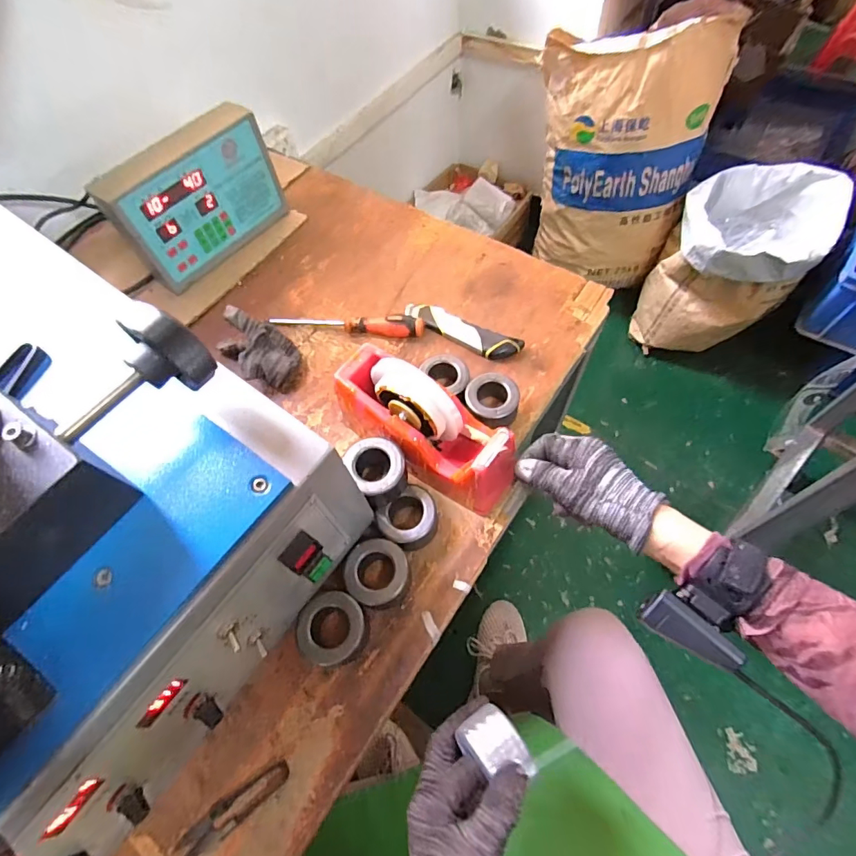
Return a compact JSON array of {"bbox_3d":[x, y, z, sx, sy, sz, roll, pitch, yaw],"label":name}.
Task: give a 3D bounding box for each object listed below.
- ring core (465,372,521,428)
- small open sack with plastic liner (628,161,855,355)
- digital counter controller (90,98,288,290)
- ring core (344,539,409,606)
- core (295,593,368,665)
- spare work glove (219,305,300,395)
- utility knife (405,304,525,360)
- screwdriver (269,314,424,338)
[{"bbox_3d":[0.074,-0.030,0.532,0.060,0.033,0.062,-2,61,3],"label":"ring core"},{"bbox_3d":[0.794,-0.432,1.223,0.311,0.368,0.354,32,68,19],"label":"small open sack with plastic liner"},{"bbox_3d":[-0.319,-0.319,0.641,0.066,0.158,0.230,32,68,19],"label":"digital counter controller"},{"bbox_3d":[-0.049,0.143,0.452,0.059,0.036,0.057,-2,61,3],"label":"ring core"},{"bbox_3d":[-0.088,0.187,0.428,0.057,0.037,0.059,-2,61,3],"label":"core"},{"bbox_3d":[-0.211,-0.103,0.580,0.073,0.068,0.102,-39,66,-16],"label":"spare work glove"},{"bbox_3d":[0.042,-0.129,0.605,0.163,0.017,0.040,25,66,16],"label":"utility knife"},{"bbox_3d":[-0.112,-0.142,0.617,0.216,0.028,0.025,9,62,8],"label":"screwdriver"}]

